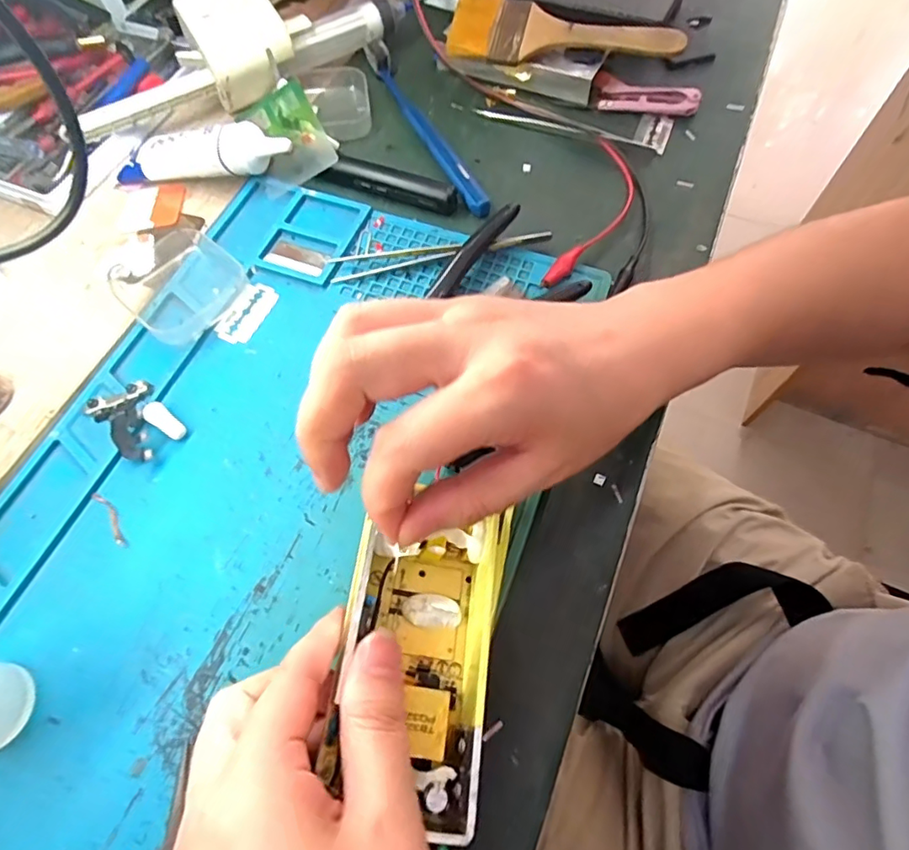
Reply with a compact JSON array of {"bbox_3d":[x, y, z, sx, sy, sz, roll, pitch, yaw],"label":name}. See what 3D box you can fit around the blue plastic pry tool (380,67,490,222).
[{"bbox_3d":[-0.018,-0.205,0.382,0.013,0.010,0.166,-23,66,-10],"label":"blue plastic pry tool"}]

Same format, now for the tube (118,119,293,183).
[{"bbox_3d":[-0.167,-0.179,0.358,0.124,0.022,0.027,1,63,15],"label":"tube"}]

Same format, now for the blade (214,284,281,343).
[{"bbox_3d":[-0.122,-0.066,0.320,0.022,0.004,0.042,23,67,4],"label":"blade"}]

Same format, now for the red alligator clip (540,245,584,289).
[{"bbox_3d":[0.064,-0.093,0.322,0.011,0.011,0.036,31,69,15],"label":"red alligator clip"}]

